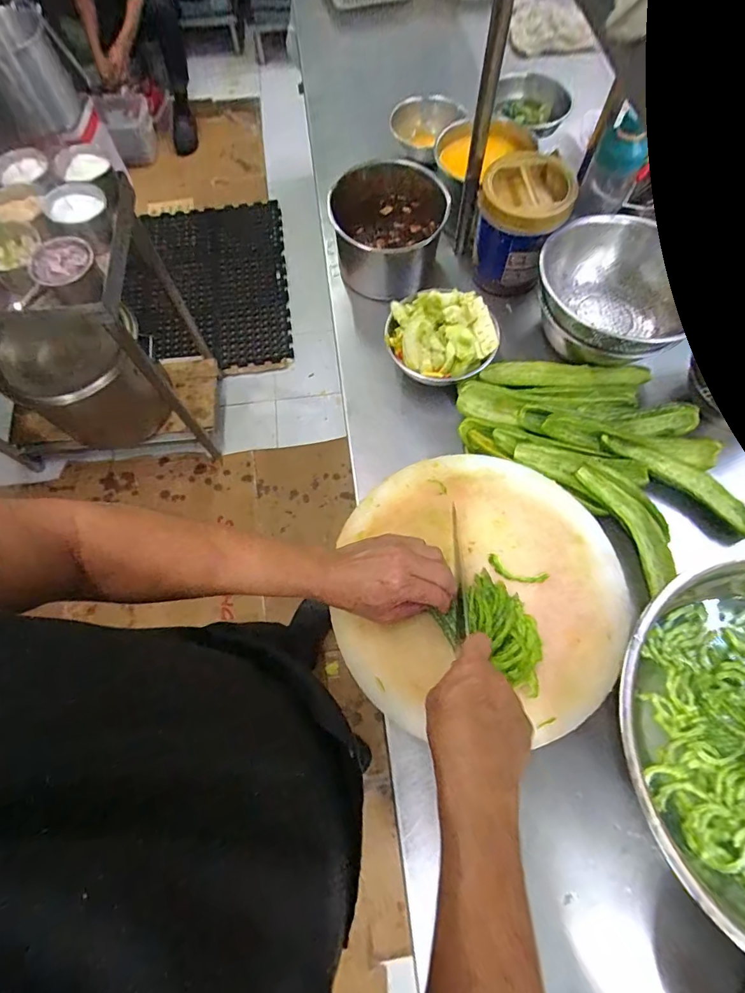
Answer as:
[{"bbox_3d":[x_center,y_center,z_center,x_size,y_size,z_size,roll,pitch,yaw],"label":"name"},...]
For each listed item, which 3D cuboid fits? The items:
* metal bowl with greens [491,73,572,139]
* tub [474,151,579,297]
[{"bbox_3d":[0.315,-0.774,0.906,0.134,0.062,0.118,-7,70,-1],"label":"metal bowl with greens"},{"bbox_3d":[0.238,-0.443,0.748,0.134,0.156,0.135,0,70,1],"label":"tub"}]

